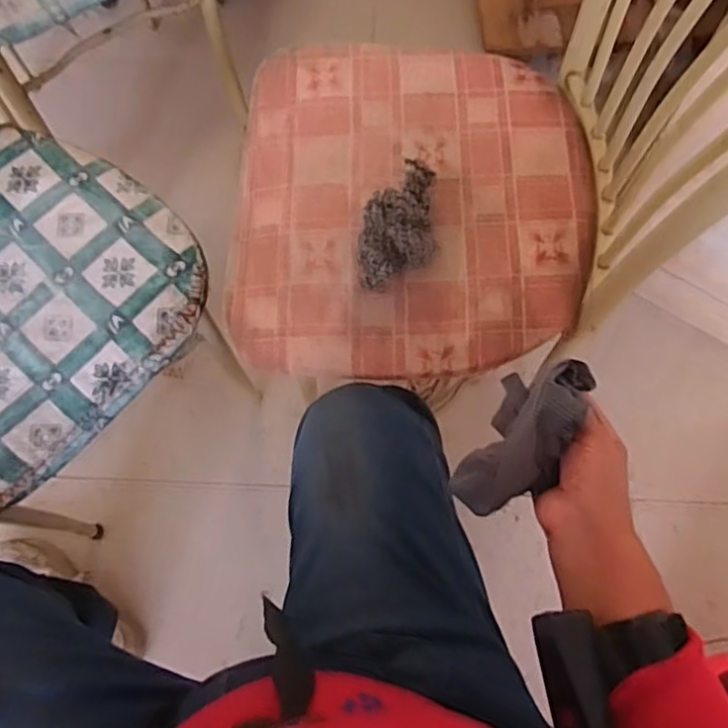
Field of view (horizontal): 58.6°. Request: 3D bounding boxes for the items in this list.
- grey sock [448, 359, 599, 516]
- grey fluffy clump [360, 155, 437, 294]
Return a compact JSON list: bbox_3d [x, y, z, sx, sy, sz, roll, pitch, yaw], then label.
[{"bbox_3d":[0.115,0.057,0.477,0.064,0.059,0.137,37,102,9],"label":"grey sock"},{"bbox_3d":[0.032,-0.134,0.609,0.067,0.050,0.130,1,77,2],"label":"grey fluffy clump"}]

